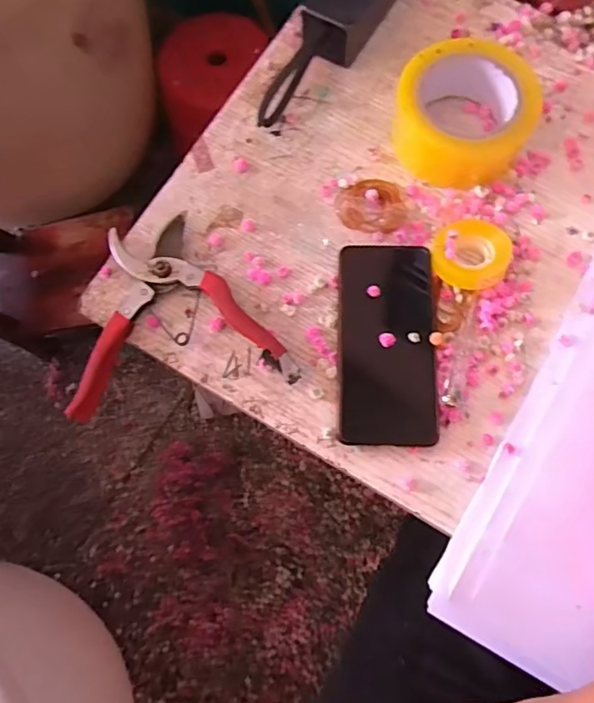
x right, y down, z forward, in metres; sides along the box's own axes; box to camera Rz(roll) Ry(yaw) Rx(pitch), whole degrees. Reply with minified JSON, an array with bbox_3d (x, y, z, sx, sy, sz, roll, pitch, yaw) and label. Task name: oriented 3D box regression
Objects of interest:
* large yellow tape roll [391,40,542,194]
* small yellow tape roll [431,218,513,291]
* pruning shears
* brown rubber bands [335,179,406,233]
[{"bbox_3d":[0.140,-0.199,0.457,0.112,0.048,0.110,-1,73,2],"label":"large yellow tape roll"},{"bbox_3d":[0.142,-0.079,0.435,0.062,0.021,0.058,-1,73,2],"label":"small yellow tape roll"},{"bbox_3d":[-0.099,-0.037,0.434,0.168,0.020,0.155,-11,73,-1],"label":"pruning shears"},{"bbox_3d":[0.063,-0.124,0.458,0.056,0.008,0.052,-1,73,2],"label":"brown rubber bands"}]

